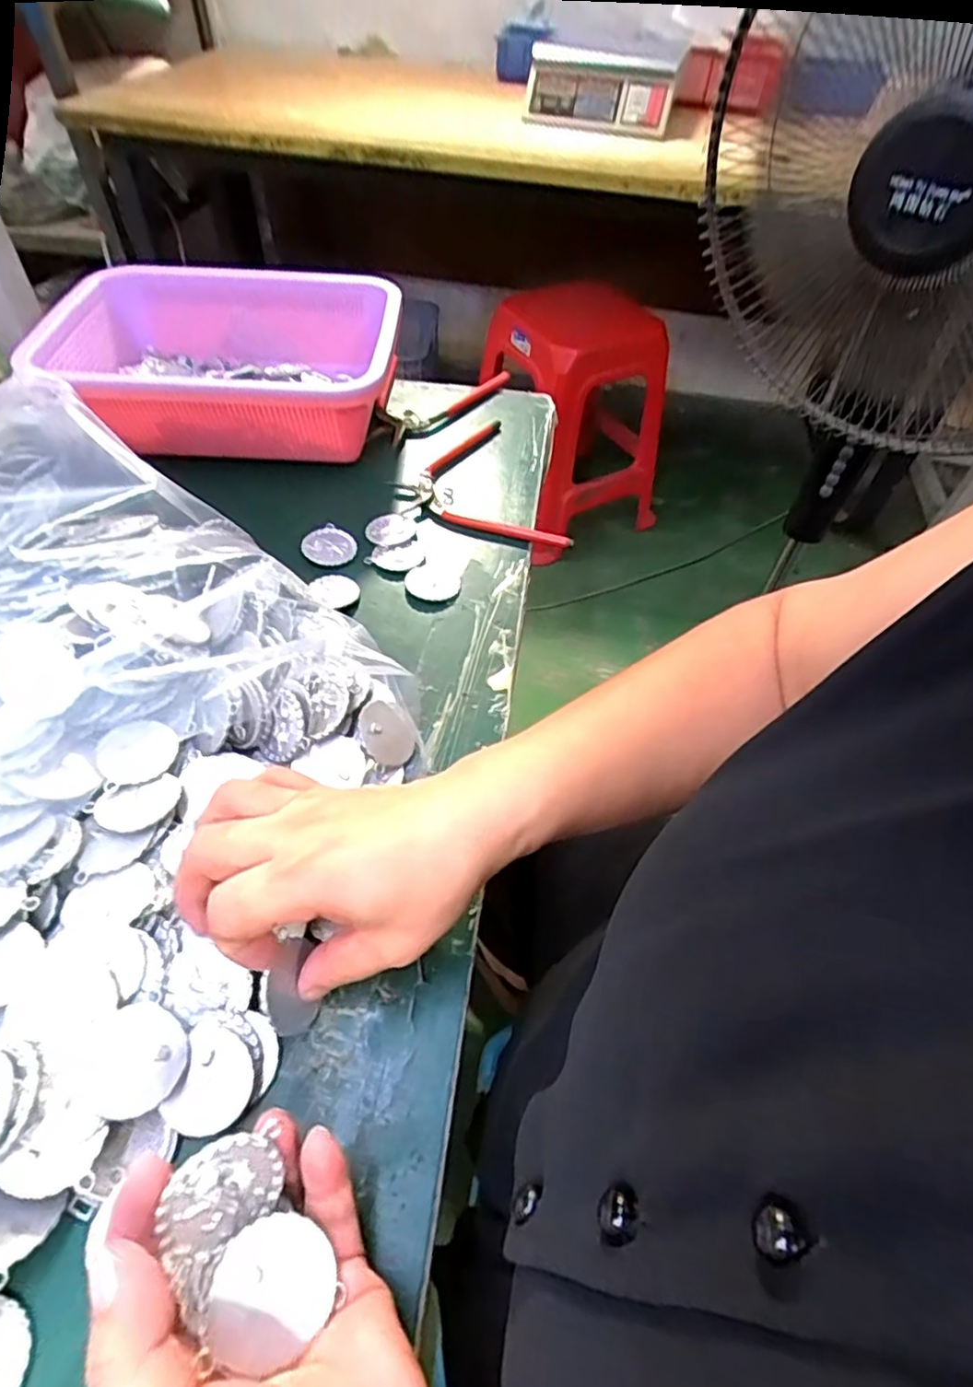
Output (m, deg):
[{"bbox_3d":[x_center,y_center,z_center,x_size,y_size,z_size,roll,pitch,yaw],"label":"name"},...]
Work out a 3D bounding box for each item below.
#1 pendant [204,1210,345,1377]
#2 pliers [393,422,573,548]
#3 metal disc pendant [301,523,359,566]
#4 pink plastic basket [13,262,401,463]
[{"bbox_3d":[-0.067,0.184,0.202,0.035,0.006,0.034,15,55,-22],"label":"pendant"},{"bbox_3d":[-0.014,-0.162,0.519,0.109,0.013,0.163,-15,54,-14],"label":"pliers"},{"bbox_3d":[-0.114,-0.108,0.475,0.038,0.006,0.036,1,51,-2],"label":"metal disc pendant"},{"bbox_3d":[-0.207,-0.268,0.538,0.256,0.084,0.191,-2,52,-5],"label":"pink plastic basket"}]

